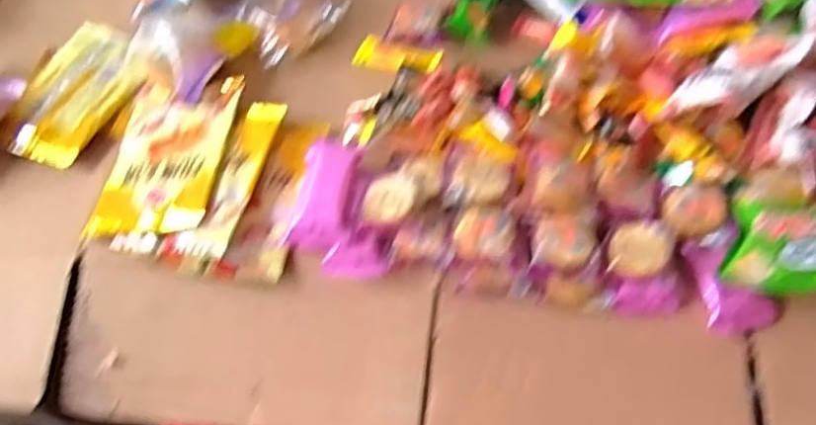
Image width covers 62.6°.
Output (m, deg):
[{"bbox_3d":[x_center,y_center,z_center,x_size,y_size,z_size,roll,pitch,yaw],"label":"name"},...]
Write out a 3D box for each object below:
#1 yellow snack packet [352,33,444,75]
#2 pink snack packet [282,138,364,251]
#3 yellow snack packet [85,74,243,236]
[{"bbox_3d":[-0.011,-0.144,0.617,0.084,0.010,0.032,18,79,27],"label":"yellow snack packet"},{"bbox_3d":[-0.064,-0.012,0.522,0.046,0.030,0.090,9,56,11],"label":"pink snack packet"},{"bbox_3d":[-0.202,-0.049,0.570,0.099,0.023,0.157,2,55,6],"label":"yellow snack packet"}]

